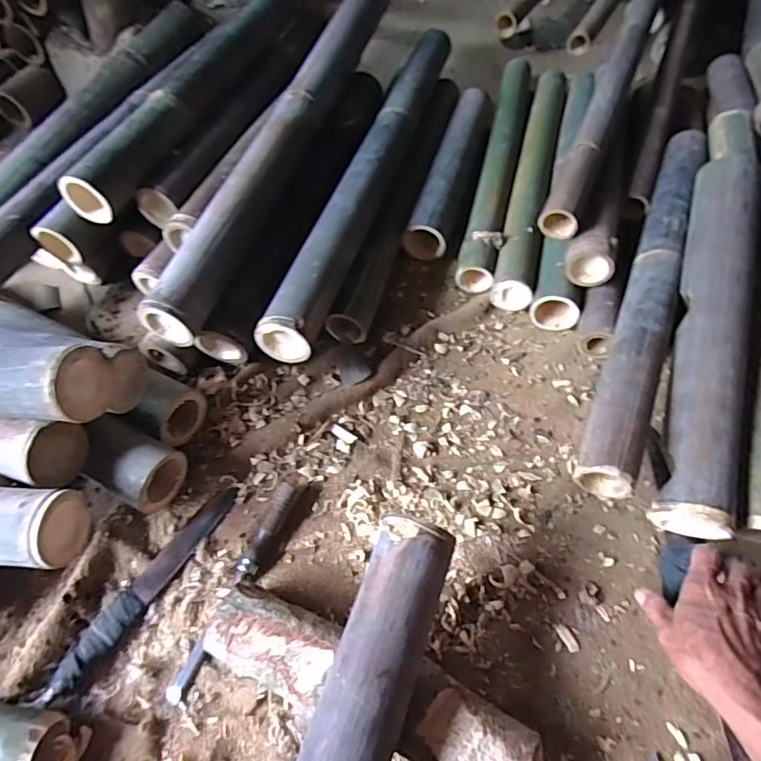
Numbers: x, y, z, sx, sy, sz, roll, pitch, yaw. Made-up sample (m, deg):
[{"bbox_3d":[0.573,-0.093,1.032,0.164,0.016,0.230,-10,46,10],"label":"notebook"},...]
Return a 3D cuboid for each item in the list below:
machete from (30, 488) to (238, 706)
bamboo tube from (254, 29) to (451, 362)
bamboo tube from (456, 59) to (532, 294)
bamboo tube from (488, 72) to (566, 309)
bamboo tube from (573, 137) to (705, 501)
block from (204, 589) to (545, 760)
[{"bbox_3d":[-0.261,0.227,0.576,0.036,0.020,0.266,28,60,17],"label":"machete"},{"bbox_3d":[-0.002,-0.363,0.845,0.072,0.060,0.801,15,58,9],"label":"bamboo tube"},{"bbox_3d":[0.223,-0.410,0.963,0.065,0.056,0.631,12,57,8],"label":"bamboo tube"},{"bbox_3d":[0.280,-0.378,0.928,0.061,0.053,0.644,13,57,8],"label":"bamboo tube"},{"bbox_3d":[0.373,-0.135,0.703,0.068,0.078,0.636,21,59,13],"label":"bamboo tube"},{"bbox_3d":[-0.011,0.301,0.486,0.327,0.064,0.092,17,58,11],"label":"block"}]

